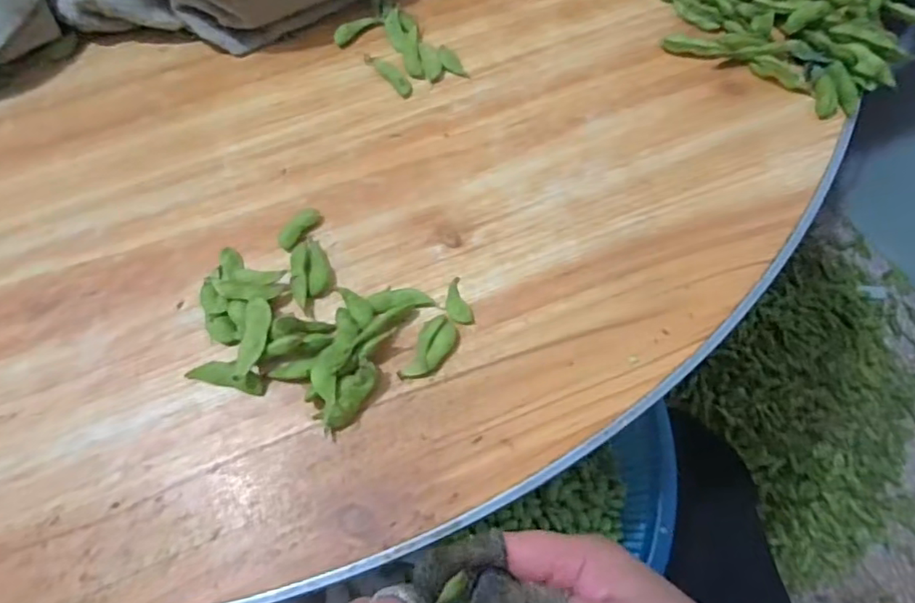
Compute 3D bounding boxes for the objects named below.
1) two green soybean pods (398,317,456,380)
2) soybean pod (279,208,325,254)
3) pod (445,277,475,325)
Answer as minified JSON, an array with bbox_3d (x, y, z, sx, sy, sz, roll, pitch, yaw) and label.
[{"bbox_3d":[-0.015,0.027,0.334,0.021,0.009,0.043,23,68,11],"label":"two green soybean pods"},{"bbox_3d":[-0.102,-0.047,0.372,0.011,0.011,0.032,37,71,16],"label":"soybean pod"},{"bbox_3d":[-0.001,0.000,0.349,0.014,0.004,0.031,-17,66,-7],"label":"pod"}]

